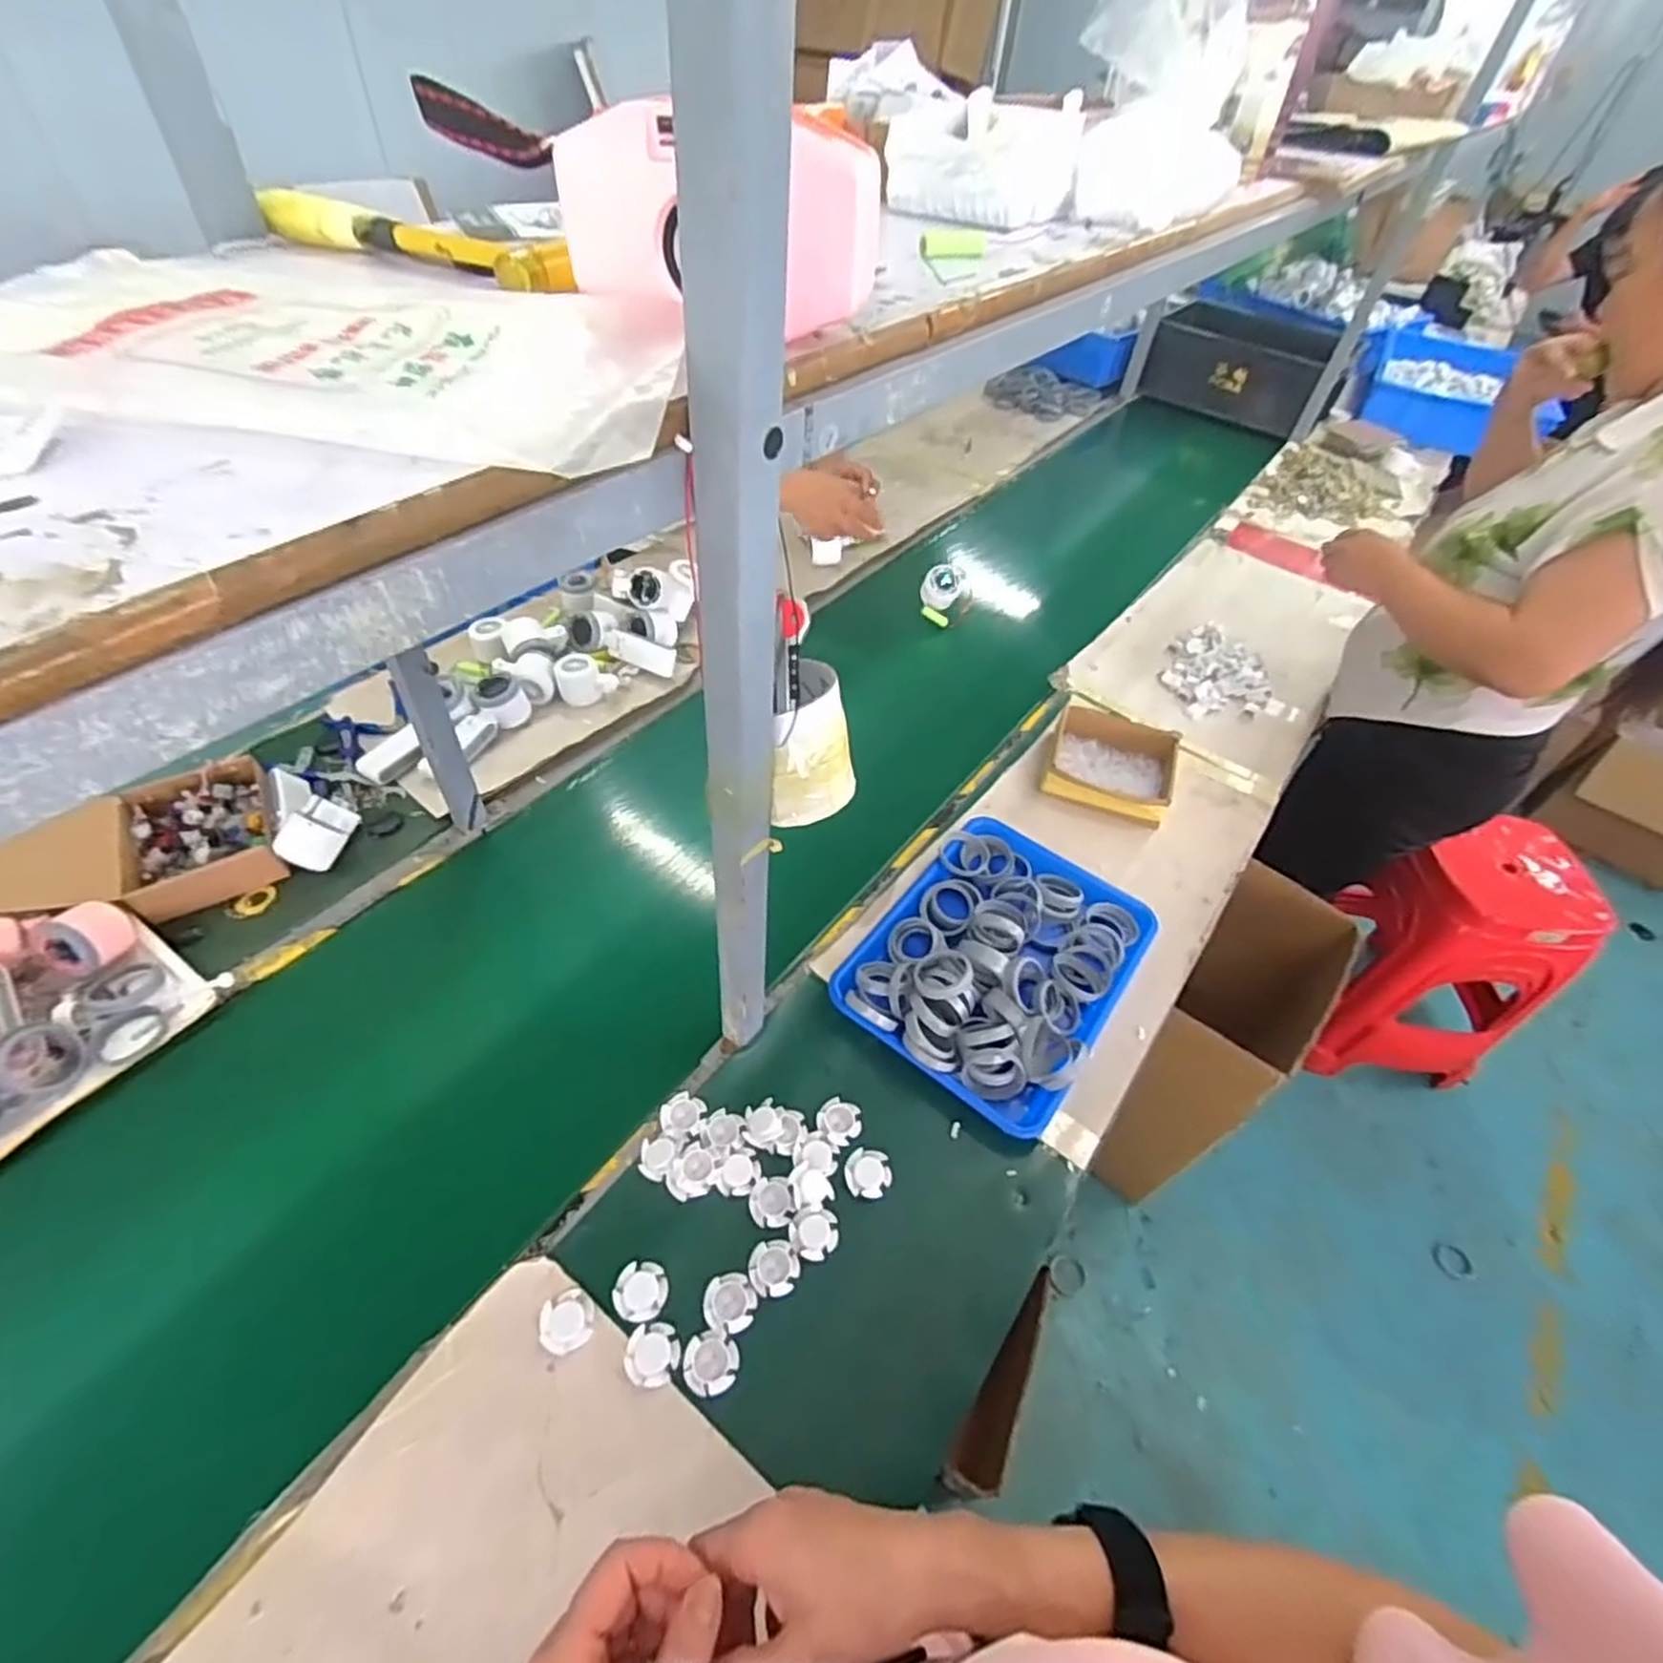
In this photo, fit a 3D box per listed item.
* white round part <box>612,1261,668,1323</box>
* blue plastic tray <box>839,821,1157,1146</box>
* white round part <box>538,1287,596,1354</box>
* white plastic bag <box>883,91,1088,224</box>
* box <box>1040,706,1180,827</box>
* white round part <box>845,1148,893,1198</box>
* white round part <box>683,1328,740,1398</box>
[{"bbox_3d":[-0.152,0.366,0.608,0.042,0.004,0.042,3,48,-3],"label":"white round part"},{"bbox_3d":[0.180,0.127,0.813,0.253,0.049,0.323,31,52,20],"label":"blue plastic tray"},{"bbox_3d":[-0.204,0.378,0.590,0.041,0.004,0.040,3,48,-3],"label":"white round part"},{"bbox_3d":[0.132,-0.594,0.674,0.145,0.067,0.132,35,54,23],"label":"white plastic bag"},{"bbox_3d":[0.372,-0.090,1.014,0.161,0.052,0.138,18,49,10],"label":"box"},{"bbox_3d":[0.034,0.305,0.682,0.040,0.004,0.041,3,48,-3],"label":"white round part"},{"bbox_3d":[-0.092,0.405,0.583,0.040,0.004,0.040,3,48,-3],"label":"white round part"}]

